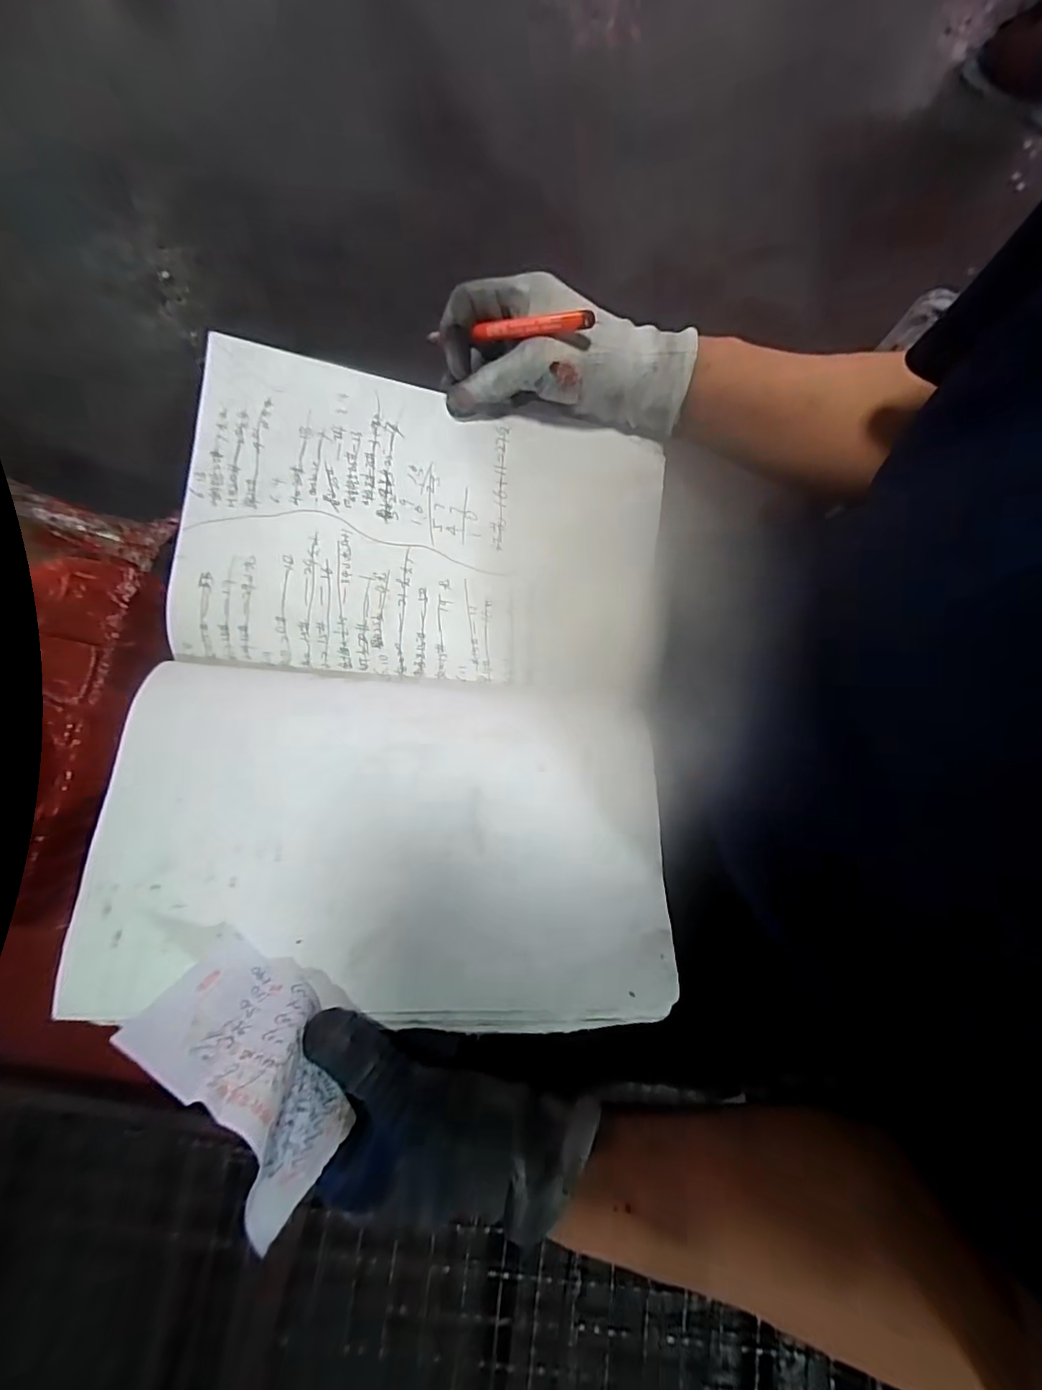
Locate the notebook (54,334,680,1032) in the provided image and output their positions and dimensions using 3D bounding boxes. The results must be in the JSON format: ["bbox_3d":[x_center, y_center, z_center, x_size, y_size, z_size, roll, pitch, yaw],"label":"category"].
[{"bbox_3d":[-0.063,-0.019,0.321,0.289,0.070,0.357,2,79,1],"label":"notebook"}]

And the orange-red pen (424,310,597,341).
[{"bbox_3d":[-0.012,-0.222,0.338,0.120,0.008,0.006,18,79,32],"label":"orange-red pen"}]

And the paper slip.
[{"bbox_3d":[-0.108,0.154,0.231,0.025,0.067,0.100,-43,82,17],"label":"paper slip"}]

